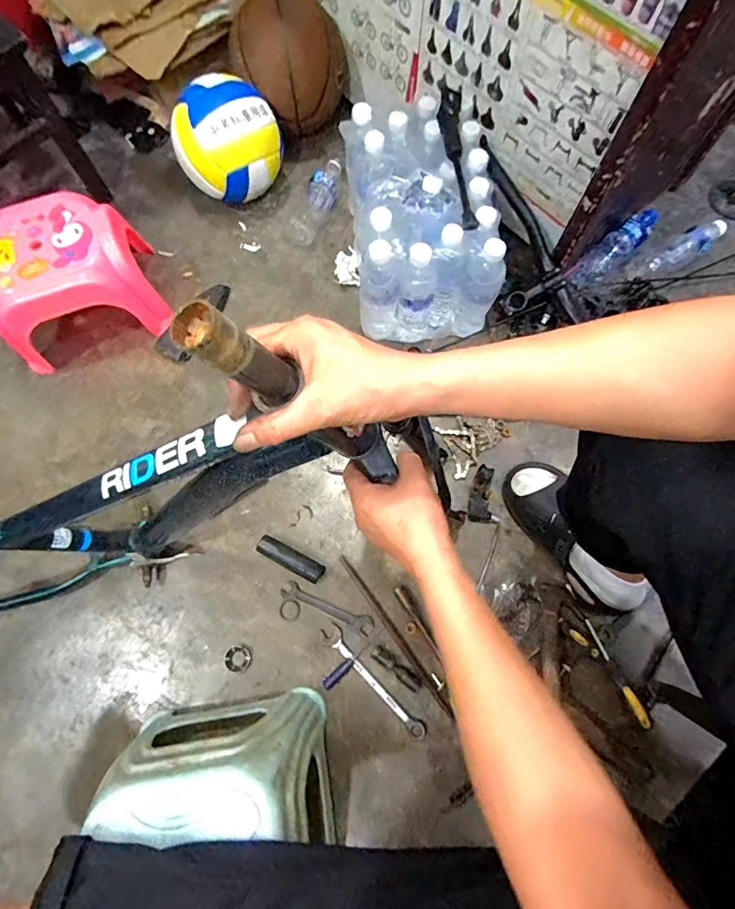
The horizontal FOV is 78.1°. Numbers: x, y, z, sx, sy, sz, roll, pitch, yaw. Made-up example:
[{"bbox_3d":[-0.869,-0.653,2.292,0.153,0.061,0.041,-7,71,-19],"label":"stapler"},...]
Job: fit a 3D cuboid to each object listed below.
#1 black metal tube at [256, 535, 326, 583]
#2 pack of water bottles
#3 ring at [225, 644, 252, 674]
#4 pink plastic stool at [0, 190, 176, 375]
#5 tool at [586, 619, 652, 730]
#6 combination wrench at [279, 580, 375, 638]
[{"bbox_3d":[-0.129,0.174,0.755,0.118,0.027,0.033,27,77,9],"label":"black metal tube"},{"bbox_3d":[0.090,-0.420,0.828,0.222,0.220,0.350,-7,74,0],"label":"pack of water bottles"},{"bbox_3d":[-0.207,0.327,0.726,0.039,0.004,0.042,0,74,2],"label":"ring"},{"bbox_3d":[-0.544,-0.322,0.830,0.263,0.173,0.212,-20,74,-4],"label":"pink plastic stool"},{"bbox_3d":[0.382,0.334,0.695,0.020,0.021,0.157,-19,58,-4],"label":"tool"},{"bbox_3d":[-0.066,0.250,0.739,0.158,0.004,0.032,24,76,8],"label":"combination wrench"}]

